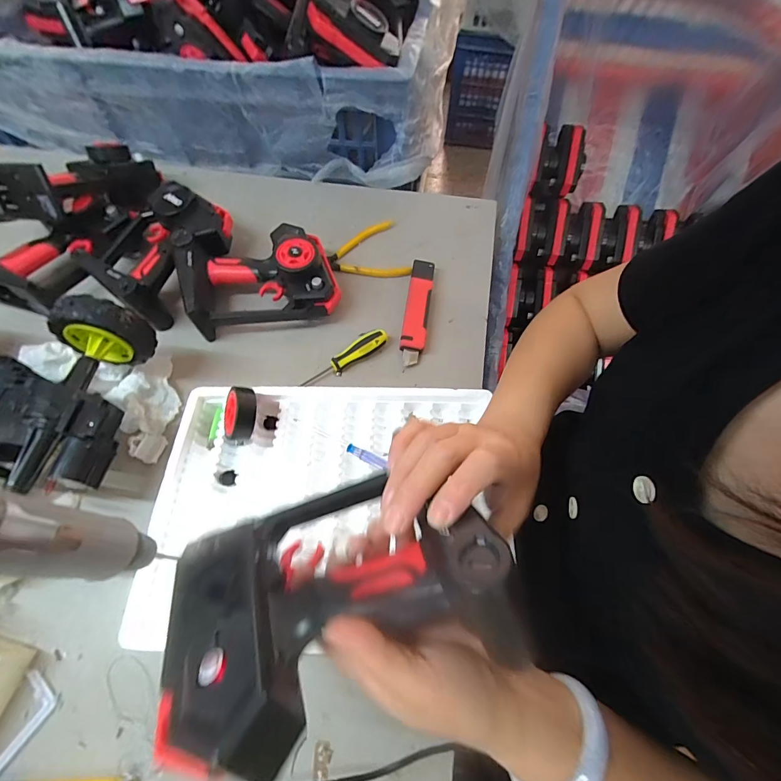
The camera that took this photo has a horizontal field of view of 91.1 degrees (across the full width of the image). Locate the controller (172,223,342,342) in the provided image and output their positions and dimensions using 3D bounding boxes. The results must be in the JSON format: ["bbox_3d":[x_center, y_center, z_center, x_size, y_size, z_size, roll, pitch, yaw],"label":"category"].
[{"bbox_3d":[-0.175,-0.152,0.520,0.190,0.084,0.137,-12,63,-5],"label":"controller"}]

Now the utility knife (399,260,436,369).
[{"bbox_3d":[0.037,-0.112,0.527,0.031,0.019,0.167,7,62,5],"label":"utility knife"}]

